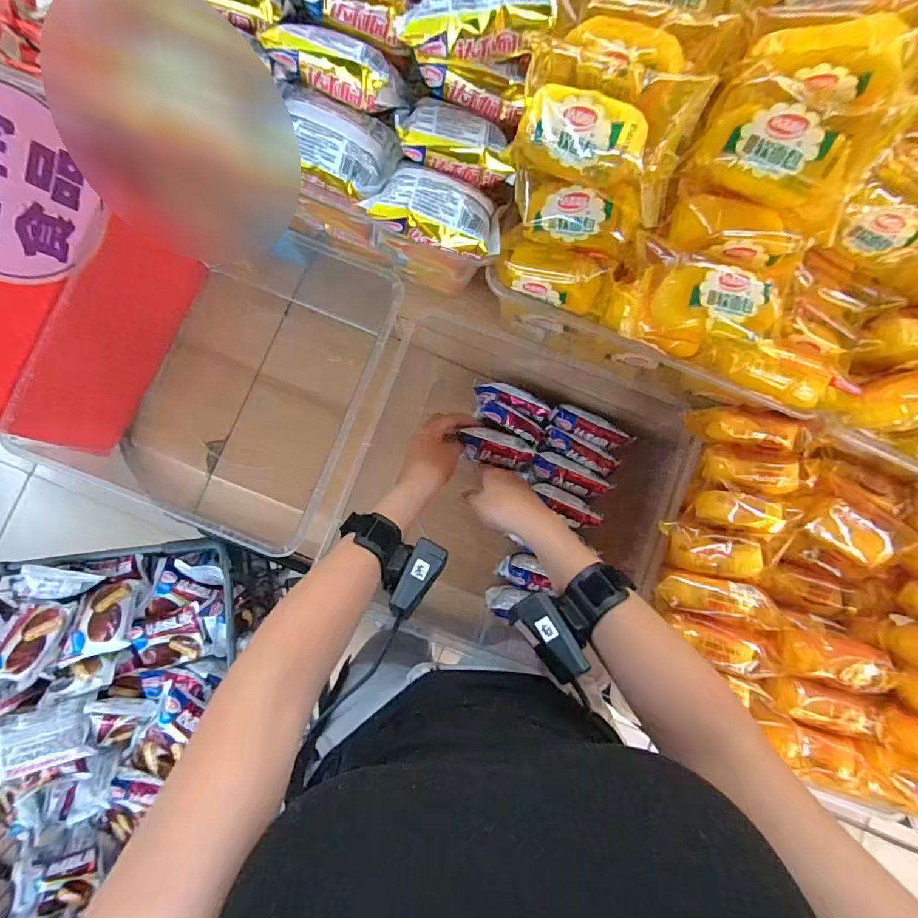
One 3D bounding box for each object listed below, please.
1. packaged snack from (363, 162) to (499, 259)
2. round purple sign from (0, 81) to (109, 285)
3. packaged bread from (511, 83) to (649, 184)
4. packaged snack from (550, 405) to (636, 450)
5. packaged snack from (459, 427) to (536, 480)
[{"bbox_3d":[-0.013,-0.181,0.342,0.090,0.027,0.054,19,85,0],"label":"packaged snack"},{"bbox_3d":[-0.386,-0.228,0.406,0.004,0.147,0.142,17,55,12],"label":"round purple sign"},{"bbox_3d":[0.076,-0.202,0.295,0.078,0.046,0.036,16,42,14],"label":"packaged bread"},{"bbox_3d":[0.155,-0.036,0.552,0.097,0.015,0.031,21,85,0],"label":"packaged snack"},{"bbox_3d":[0.046,-0.009,0.548,0.089,0.021,0.039,20,85,-9],"label":"packaged snack"}]

